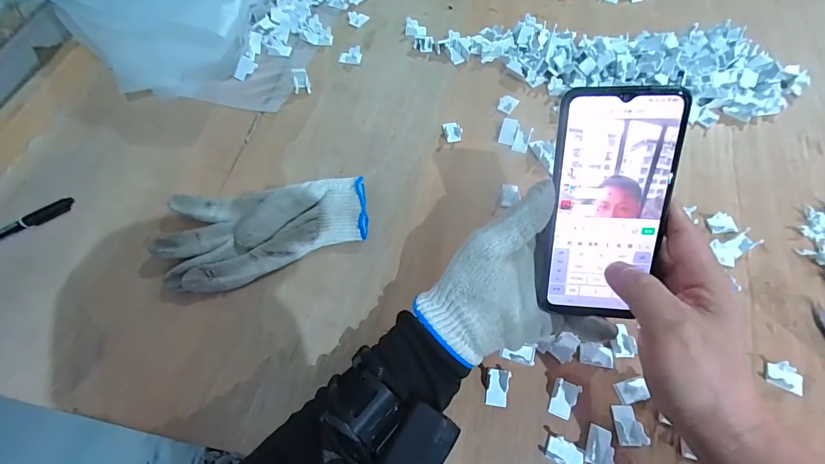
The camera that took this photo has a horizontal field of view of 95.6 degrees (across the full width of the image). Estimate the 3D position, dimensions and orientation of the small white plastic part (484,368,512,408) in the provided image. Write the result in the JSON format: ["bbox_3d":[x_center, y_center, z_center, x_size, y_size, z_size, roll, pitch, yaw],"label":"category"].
[{"bbox_3d":[0.075,0.136,0.328,0.019,0.014,0.031,10,64,5],"label":"small white plastic part"}]

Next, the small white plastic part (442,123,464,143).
[{"bbox_3d":[0.050,-0.123,0.460,0.024,0.004,0.029,-13,64,-7],"label":"small white plastic part"}]

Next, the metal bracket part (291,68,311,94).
[{"bbox_3d":[-0.146,-0.196,0.486,0.021,0.029,0.017,-11,64,-5],"label":"metal bracket part"}]

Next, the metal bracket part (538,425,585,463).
[{"bbox_3d":[0.124,0.181,0.310,0.037,0.004,0.020,29,67,14],"label":"metal bracket part"}]

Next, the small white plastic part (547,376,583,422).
[{"bbox_3d":[0.131,0.144,0.322,0.019,0.015,0.029,23,66,11],"label":"small white plastic part"}]

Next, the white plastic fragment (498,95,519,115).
[{"bbox_3d":[0.121,-0.162,0.476,0.021,0.005,0.022,33,96,11],"label":"white plastic fragment"}]

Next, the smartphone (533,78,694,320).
[{"bbox_3d":[0.137,-0.015,0.262,0.075,0.159,0.007,2,18,10],"label":"smartphone"}]

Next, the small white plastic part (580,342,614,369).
[{"bbox_3d":[0.168,0.113,0.342,0.028,0.004,0.019,8,63,4],"label":"small white plastic part"}]

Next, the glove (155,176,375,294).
[{"bbox_3d":[-0.151,-0.001,0.392,0.205,0.017,0.108,-9,64,-5],"label":"glove"}]

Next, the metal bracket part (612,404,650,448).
[{"bbox_3d":[0.183,0.163,0.315,0.022,0.007,0.030,1,63,1],"label":"metal bracket part"}]

